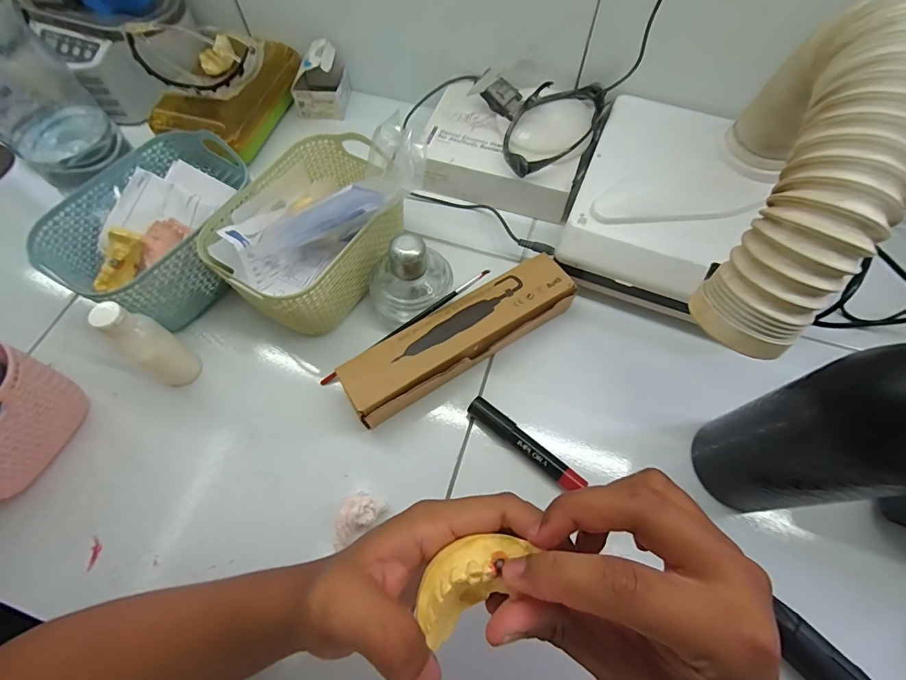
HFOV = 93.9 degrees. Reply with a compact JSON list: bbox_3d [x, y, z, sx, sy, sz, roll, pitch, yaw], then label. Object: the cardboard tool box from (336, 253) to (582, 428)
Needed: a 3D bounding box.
[{"bbox_3d":[0.008,0.000,0.372,0.210,0.046,0.057,-29,67,-13],"label":"cardboard tool box"}]

